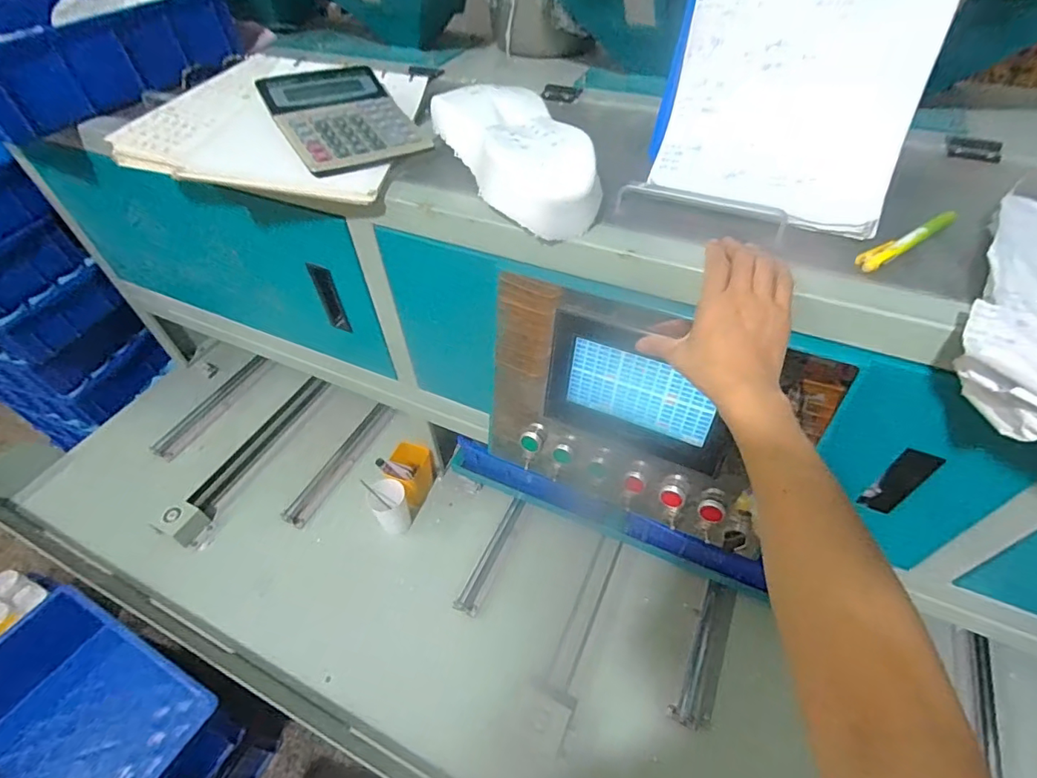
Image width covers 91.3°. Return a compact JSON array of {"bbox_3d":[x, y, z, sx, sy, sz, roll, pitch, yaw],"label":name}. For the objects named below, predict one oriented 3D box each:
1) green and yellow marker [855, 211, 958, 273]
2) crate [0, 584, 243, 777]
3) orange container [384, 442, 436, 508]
[{"bbox_3d":[0.346,-0.133,0.451,0.121,0.014,0.020,-25,52,-18],"label":"green and yellow marker"},{"bbox_3d":[-0.821,0.649,0.905,0.475,0.178,0.371,22,53,21],"label":"crate"},{"bbox_3d":[-0.207,0.161,0.951,0.069,0.103,0.090,19,52,19],"label":"orange container"}]

